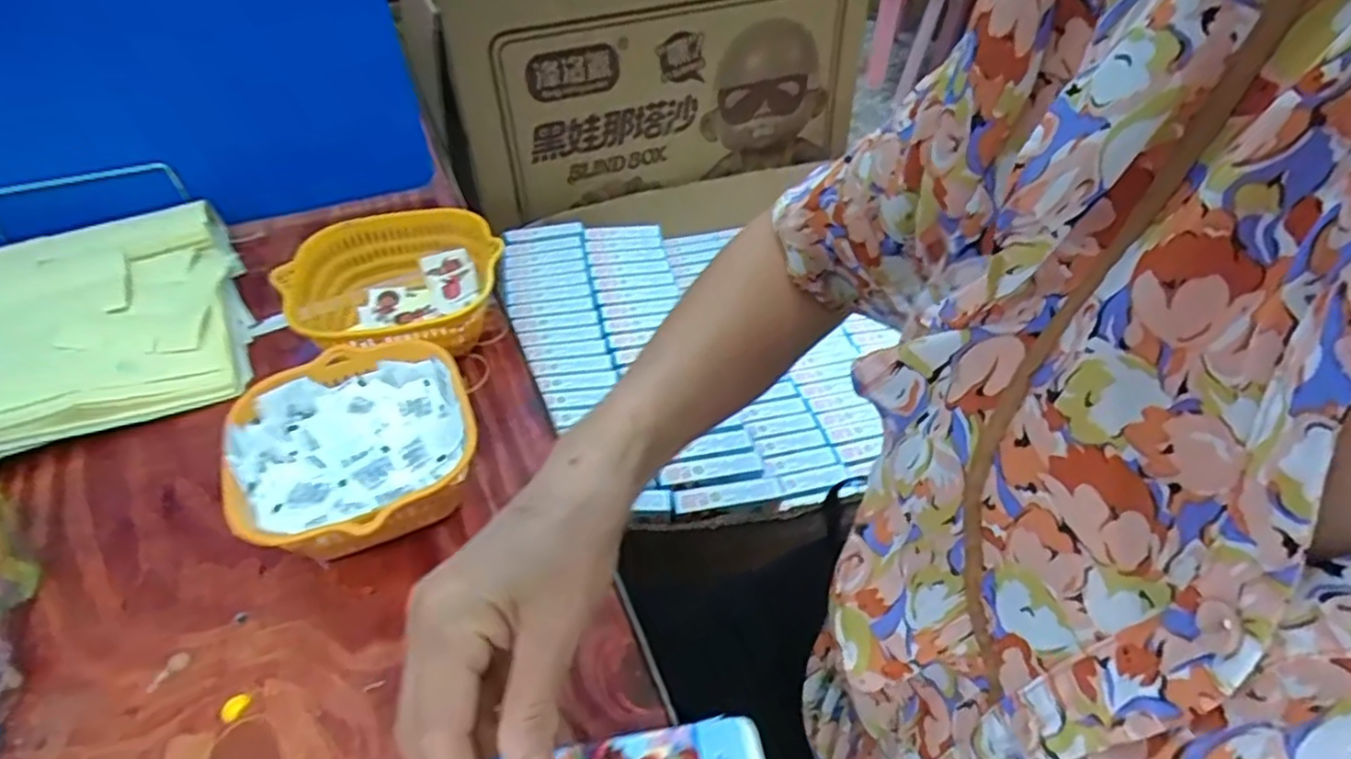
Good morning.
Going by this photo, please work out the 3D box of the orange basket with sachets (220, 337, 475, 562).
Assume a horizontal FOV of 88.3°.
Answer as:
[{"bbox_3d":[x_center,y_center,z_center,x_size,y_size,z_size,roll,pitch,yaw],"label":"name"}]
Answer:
[{"bbox_3d":[-0.193,0.053,0.434,0.134,0.067,0.146,-19,49,-16],"label":"orange basket with sachets"}]

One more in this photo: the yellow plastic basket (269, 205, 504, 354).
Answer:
[{"bbox_3d":[-0.212,-0.064,0.542,0.150,0.072,0.140,0,46,0],"label":"yellow plastic basket"}]

